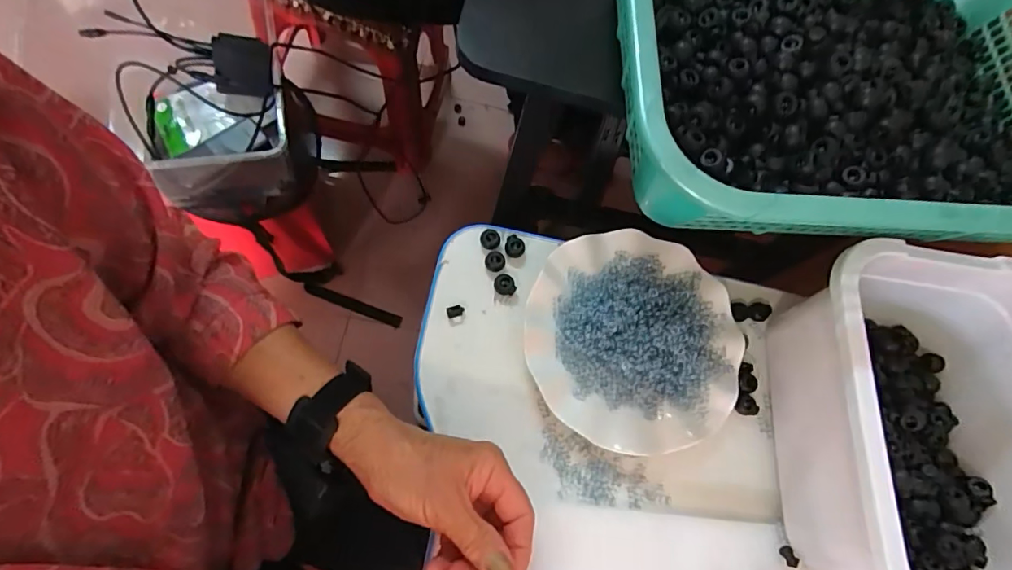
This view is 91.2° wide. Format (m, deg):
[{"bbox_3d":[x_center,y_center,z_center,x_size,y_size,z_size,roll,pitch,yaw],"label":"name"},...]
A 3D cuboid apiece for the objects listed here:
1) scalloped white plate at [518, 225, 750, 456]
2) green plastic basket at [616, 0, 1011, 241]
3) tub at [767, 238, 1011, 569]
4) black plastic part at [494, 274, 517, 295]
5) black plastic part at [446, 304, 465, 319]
[{"bbox_3d":[0.107,0.041,0.408,0.177,0.018,0.176,0,72,0],"label":"scalloped white plate"},{"bbox_3d":[0.258,-0.166,0.349,0.391,0.122,0.292,2,72,-7],"label":"green plastic basket"},{"bbox_3d":[0.308,0.110,0.370,0.193,0.113,0.252,9,69,-4],"label":"tub"},{"bbox_3d":[-0.001,-0.001,0.427,0.018,0.007,0.016,7,72,-6],"label":"black plastic part"},{"bbox_3d":[-0.043,0.022,0.417,0.015,0.007,0.010,-14,75,-12],"label":"black plastic part"}]

